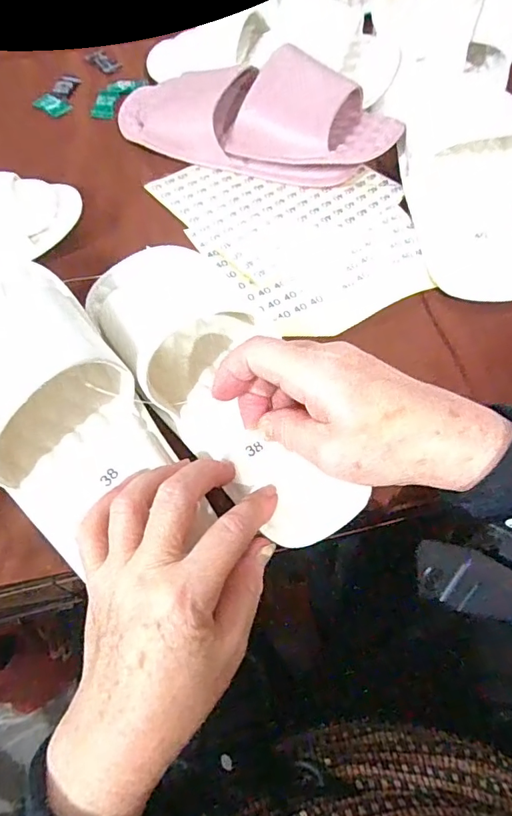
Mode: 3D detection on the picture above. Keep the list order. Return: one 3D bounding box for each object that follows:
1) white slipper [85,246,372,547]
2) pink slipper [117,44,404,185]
[{"bbox_3d":[-0.026,-0.020,0.308,0.092,0.047,0.232,-26,67,-16],"label":"white slipper"},{"bbox_3d":[-0.004,-0.267,0.436,0.253,0.066,0.092,16,60,10],"label":"pink slipper"}]

